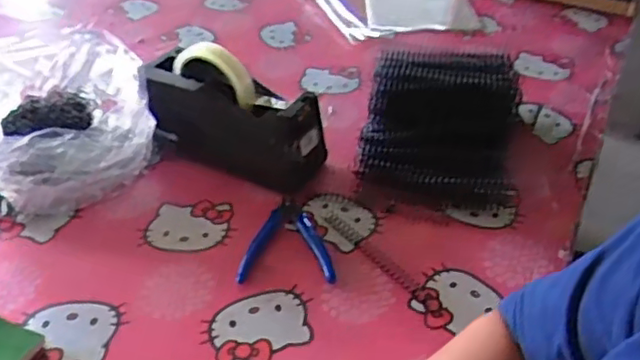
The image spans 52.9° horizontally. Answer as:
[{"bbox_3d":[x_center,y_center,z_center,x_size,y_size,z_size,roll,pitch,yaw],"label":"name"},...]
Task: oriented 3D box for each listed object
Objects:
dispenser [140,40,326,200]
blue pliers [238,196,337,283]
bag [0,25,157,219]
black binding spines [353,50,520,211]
[{"bbox_3d":[-0.094,-0.073,0.685,0.199,0.116,0.071,19,41,22],"label":"dispenser"},{"bbox_3d":[-0.029,0.050,0.611,0.085,0.016,0.114,1,38,1],"label":"blue pliers"},{"bbox_3d":[-0.286,-0.051,0.663,0.219,0.127,0.178,-7,38,-9],"label":"bag"},{"bbox_3d":[0.129,-0.062,0.704,0.162,0.084,0.198,6,38,6],"label":"black binding spines"}]

